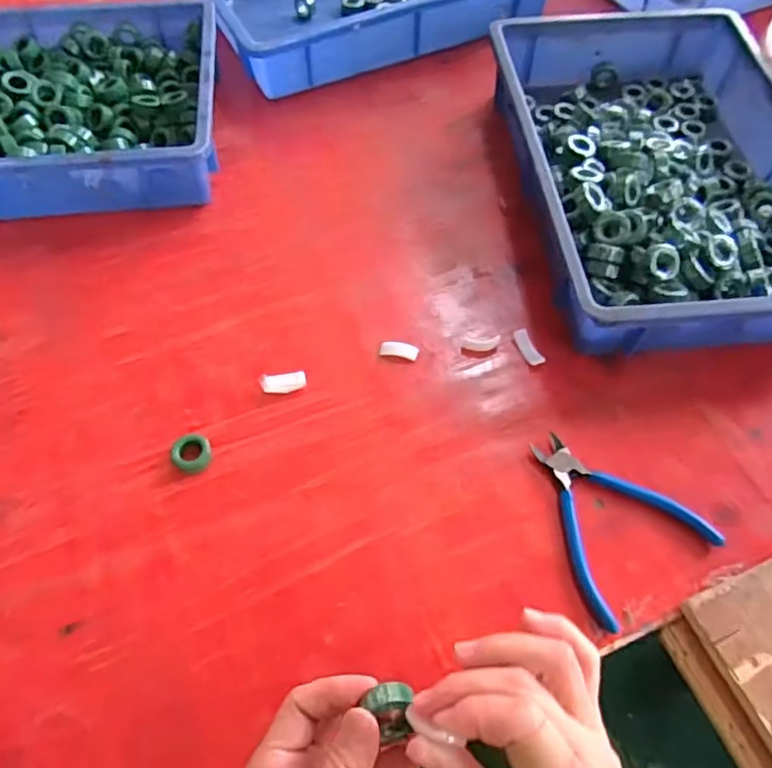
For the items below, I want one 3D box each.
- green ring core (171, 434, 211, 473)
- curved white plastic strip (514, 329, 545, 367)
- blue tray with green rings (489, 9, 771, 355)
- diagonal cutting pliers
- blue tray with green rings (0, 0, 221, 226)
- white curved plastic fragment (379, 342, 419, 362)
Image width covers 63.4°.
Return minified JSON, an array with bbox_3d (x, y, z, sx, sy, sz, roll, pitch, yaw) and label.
[{"bbox_3d":[-0.158,0.057,0.509,0.030,0.012,0.031,0,58,0],"label":"green ring core"},{"bbox_3d":[0.131,-0.034,0.572,0.016,0.007,0.042,-14,59,-9],"label":"curved white plastic strip"},{"bbox_3d":[0.279,-0.225,0.646,0.280,0.083,0.434,-5,58,-3],"label":"blue tray with green rings"},{"bbox_3d":[0.167,0.101,0.488,0.115,0.014,0.138,-32,63,-18],"label":"diagonal cutting pliers"},{"bbox_3d":[-0.408,-0.302,0.709,0.439,0.091,0.294,-6,58,-4],"label":"blue tray with green rings"},{"bbox_3d":[0.012,-0.031,0.568,0.034,0.004,0.015,10,58,7],"label":"white curved plastic fragment"}]

